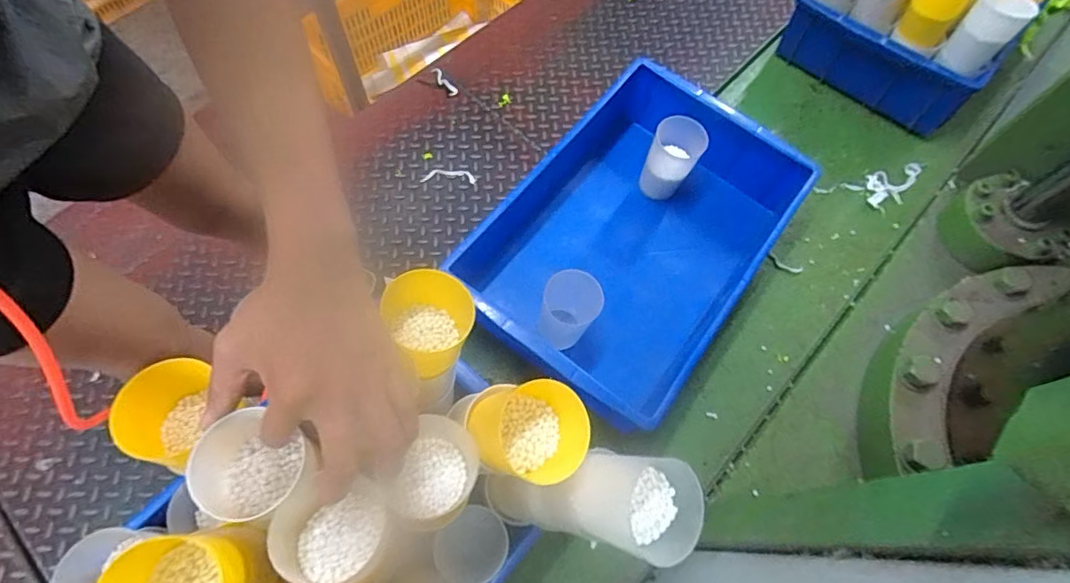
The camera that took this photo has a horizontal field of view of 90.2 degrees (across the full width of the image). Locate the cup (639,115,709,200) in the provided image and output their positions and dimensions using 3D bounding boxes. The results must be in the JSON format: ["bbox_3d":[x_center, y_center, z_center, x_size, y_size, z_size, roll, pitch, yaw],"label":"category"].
[{"bbox_3d":[0.172,-0.165,0.677,0.064,0.101,0.060,21,67,8],"label":"cup"}]

